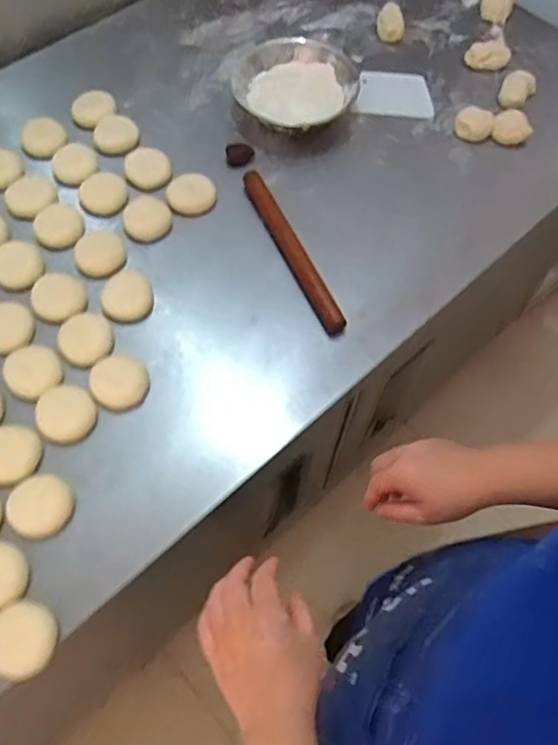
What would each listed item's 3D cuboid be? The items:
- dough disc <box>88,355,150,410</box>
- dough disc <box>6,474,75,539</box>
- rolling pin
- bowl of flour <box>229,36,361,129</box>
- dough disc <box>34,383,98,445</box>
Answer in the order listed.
[{"bbox_3d":[-0.193,0.011,0.710,0.067,0.014,0.064,1,64,-2],"label":"dough disc"},{"bbox_3d":[-0.258,0.143,0.637,0.063,0.014,0.066,1,64,-2],"label":"dough disc"},{"bbox_3d":[0.016,-0.171,0.801,0.026,0.026,0.283,-22,67,-12],"label":"rolling pin"},{"bbox_3d":[0.026,-0.447,0.917,0.178,0.058,0.166,1,64,-2],"label":"bowl of flour"},{"bbox_3d":[-0.249,0.048,0.688,0.069,0.010,0.064,1,64,-2],"label":"dough disc"}]

